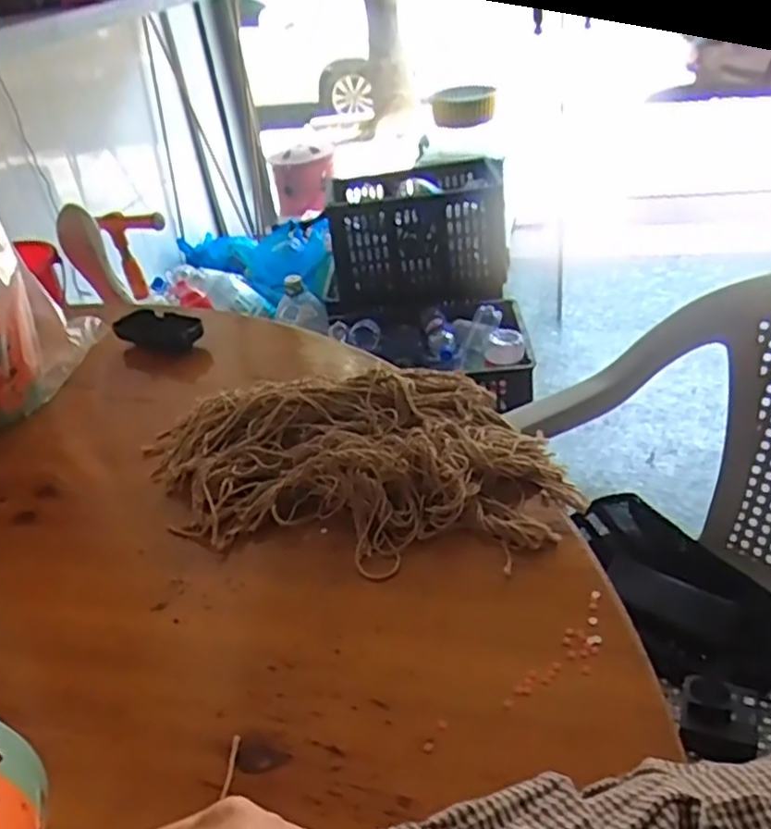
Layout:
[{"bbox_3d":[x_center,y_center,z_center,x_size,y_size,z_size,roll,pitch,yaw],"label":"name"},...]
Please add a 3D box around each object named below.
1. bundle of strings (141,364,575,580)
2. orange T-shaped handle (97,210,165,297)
[{"bbox_3d":[-0.029,0.033,0.595,0.349,0.043,0.208,-4,34,5],"label":"bundle of strings"},{"bbox_3d":[-0.513,-0.333,1.558,0.164,0.189,0.049,17,42,33],"label":"orange T-shaped handle"}]

